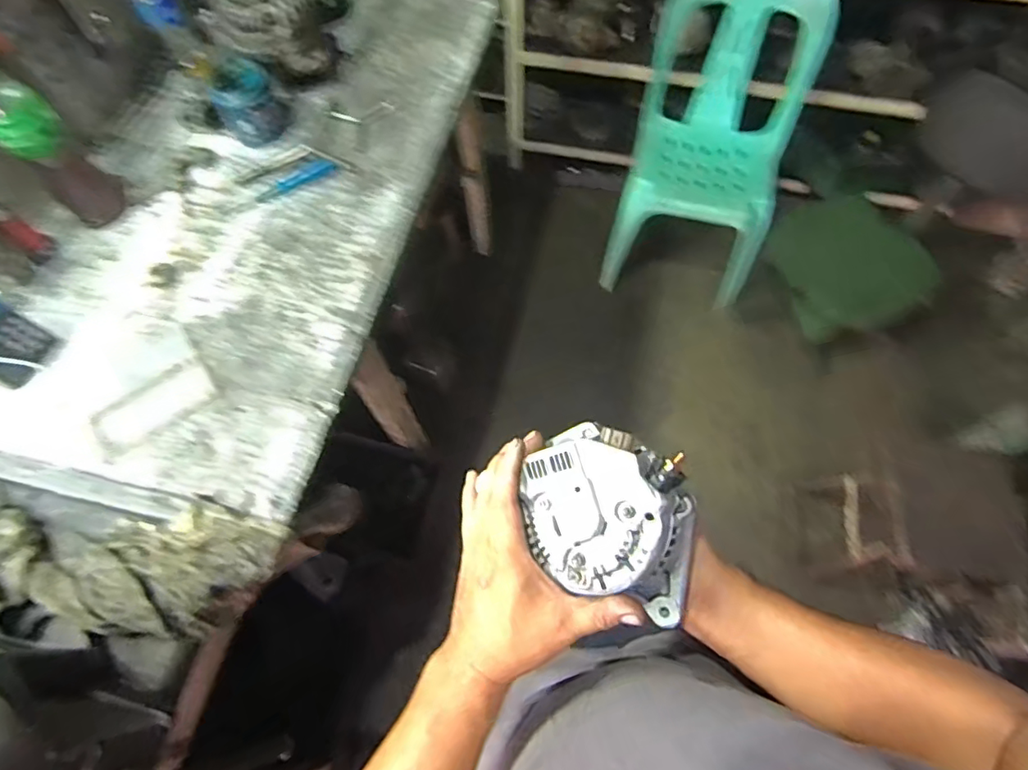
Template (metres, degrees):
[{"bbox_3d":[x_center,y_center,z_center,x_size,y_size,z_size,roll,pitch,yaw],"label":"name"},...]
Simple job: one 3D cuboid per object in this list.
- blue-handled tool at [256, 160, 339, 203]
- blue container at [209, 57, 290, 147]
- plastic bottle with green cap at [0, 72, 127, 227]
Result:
[{"bbox_3d":[-0.360,-0.338,0.914,0.138,0.024,0.022,-27,67,-11],"label":"blue-handled tool"},{"bbox_3d":[-0.441,-0.470,0.924,0.098,0.104,0.096,0,64,1],"label":"blue container"},{"bbox_3d":[-0.658,-0.337,0.775,0.081,0.266,0.082,-41,70,-17],"label":"plastic bottle with green cap"}]

